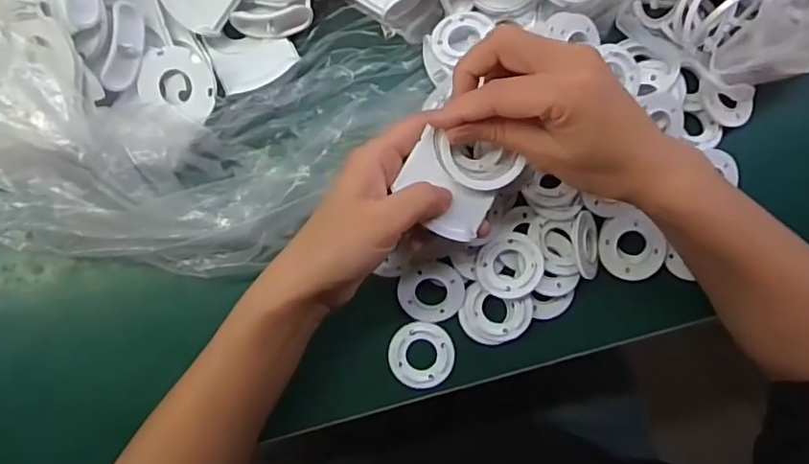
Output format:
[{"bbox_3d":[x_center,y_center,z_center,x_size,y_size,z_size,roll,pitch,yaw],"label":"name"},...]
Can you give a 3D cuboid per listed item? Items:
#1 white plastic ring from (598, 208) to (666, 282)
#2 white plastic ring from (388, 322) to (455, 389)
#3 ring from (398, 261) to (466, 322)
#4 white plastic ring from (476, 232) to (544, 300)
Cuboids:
[{"bbox_3d":[0.155,0.010,0.378,0.042,0.006,0.046,0,85,2],"label":"white plastic ring"},{"bbox_3d":[0.012,0.084,0.374,0.043,0.004,0.043,0,85,2],"label":"white plastic ring"},{"bbox_3d":[0.018,0.041,0.373,0.044,0.004,0.041,0,101,3],"label":"ring"},{"bbox_3d":[0.069,0.022,0.362,0.042,0.004,0.042,-5,75,20],"label":"white plastic ring"}]

